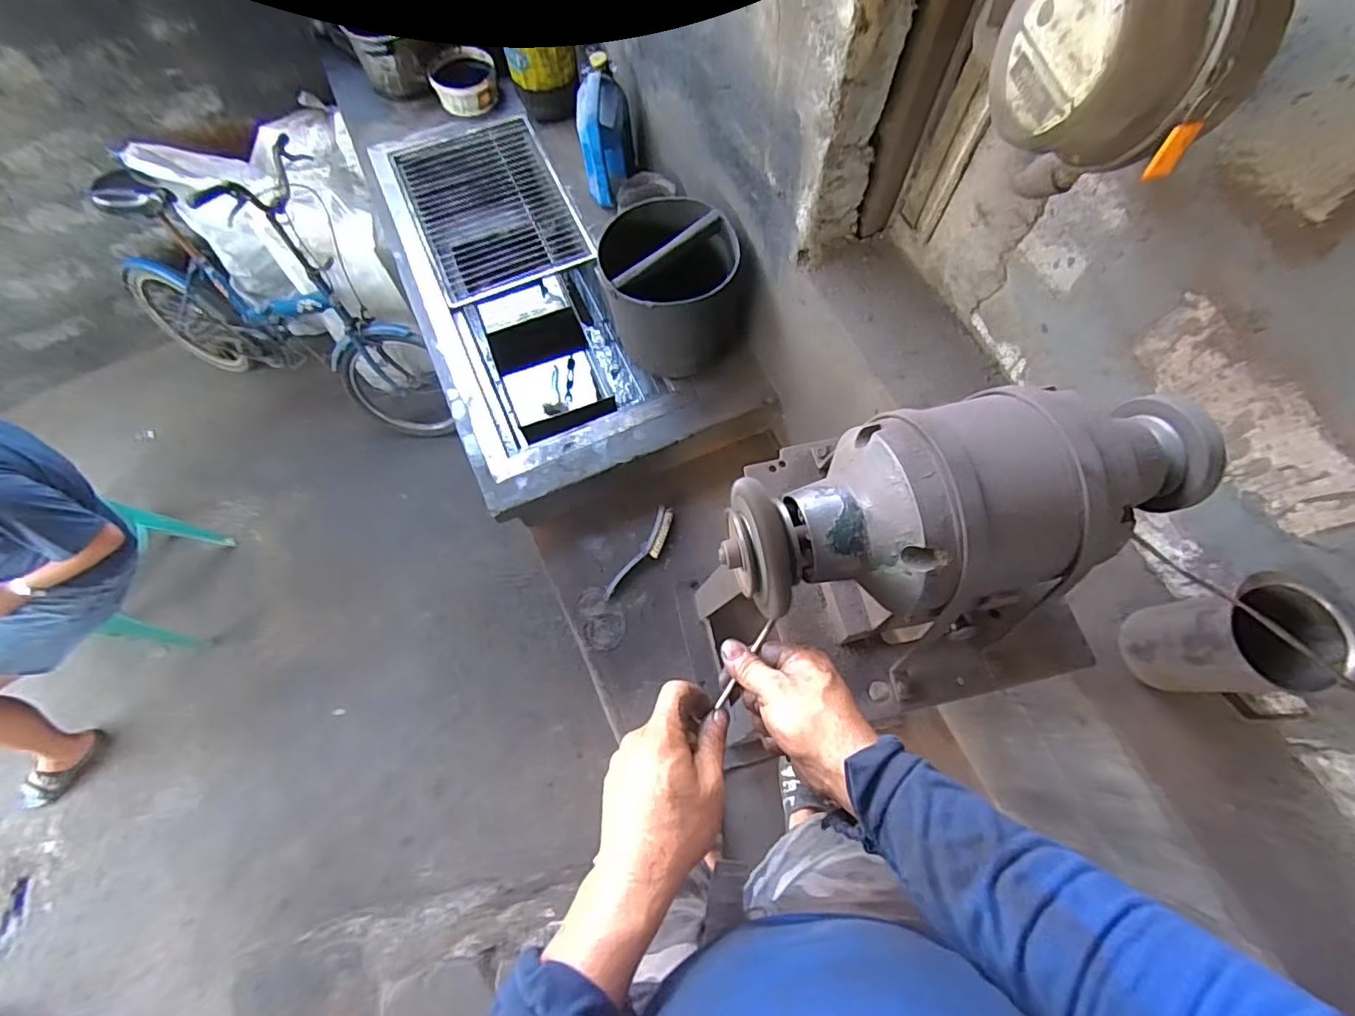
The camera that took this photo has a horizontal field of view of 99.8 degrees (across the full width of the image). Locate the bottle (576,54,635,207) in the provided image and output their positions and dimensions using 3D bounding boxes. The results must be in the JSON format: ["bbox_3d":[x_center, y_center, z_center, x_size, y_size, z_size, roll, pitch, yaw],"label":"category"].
[{"bbox_3d":[-0.189,-1.006,1.494,0.134,0.325,0.198,-2,69,-2],"label":"bottle"}]

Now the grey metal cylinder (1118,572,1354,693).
[{"bbox_3d":[0.675,0.166,0.706,0.123,0.203,0.116,0,69,-1],"label":"grey metal cylinder"}]

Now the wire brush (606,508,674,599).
[{"bbox_3d":[-0.083,0.112,1.390,0.064,0.034,0.266,31,71,10],"label":"wire brush"}]

